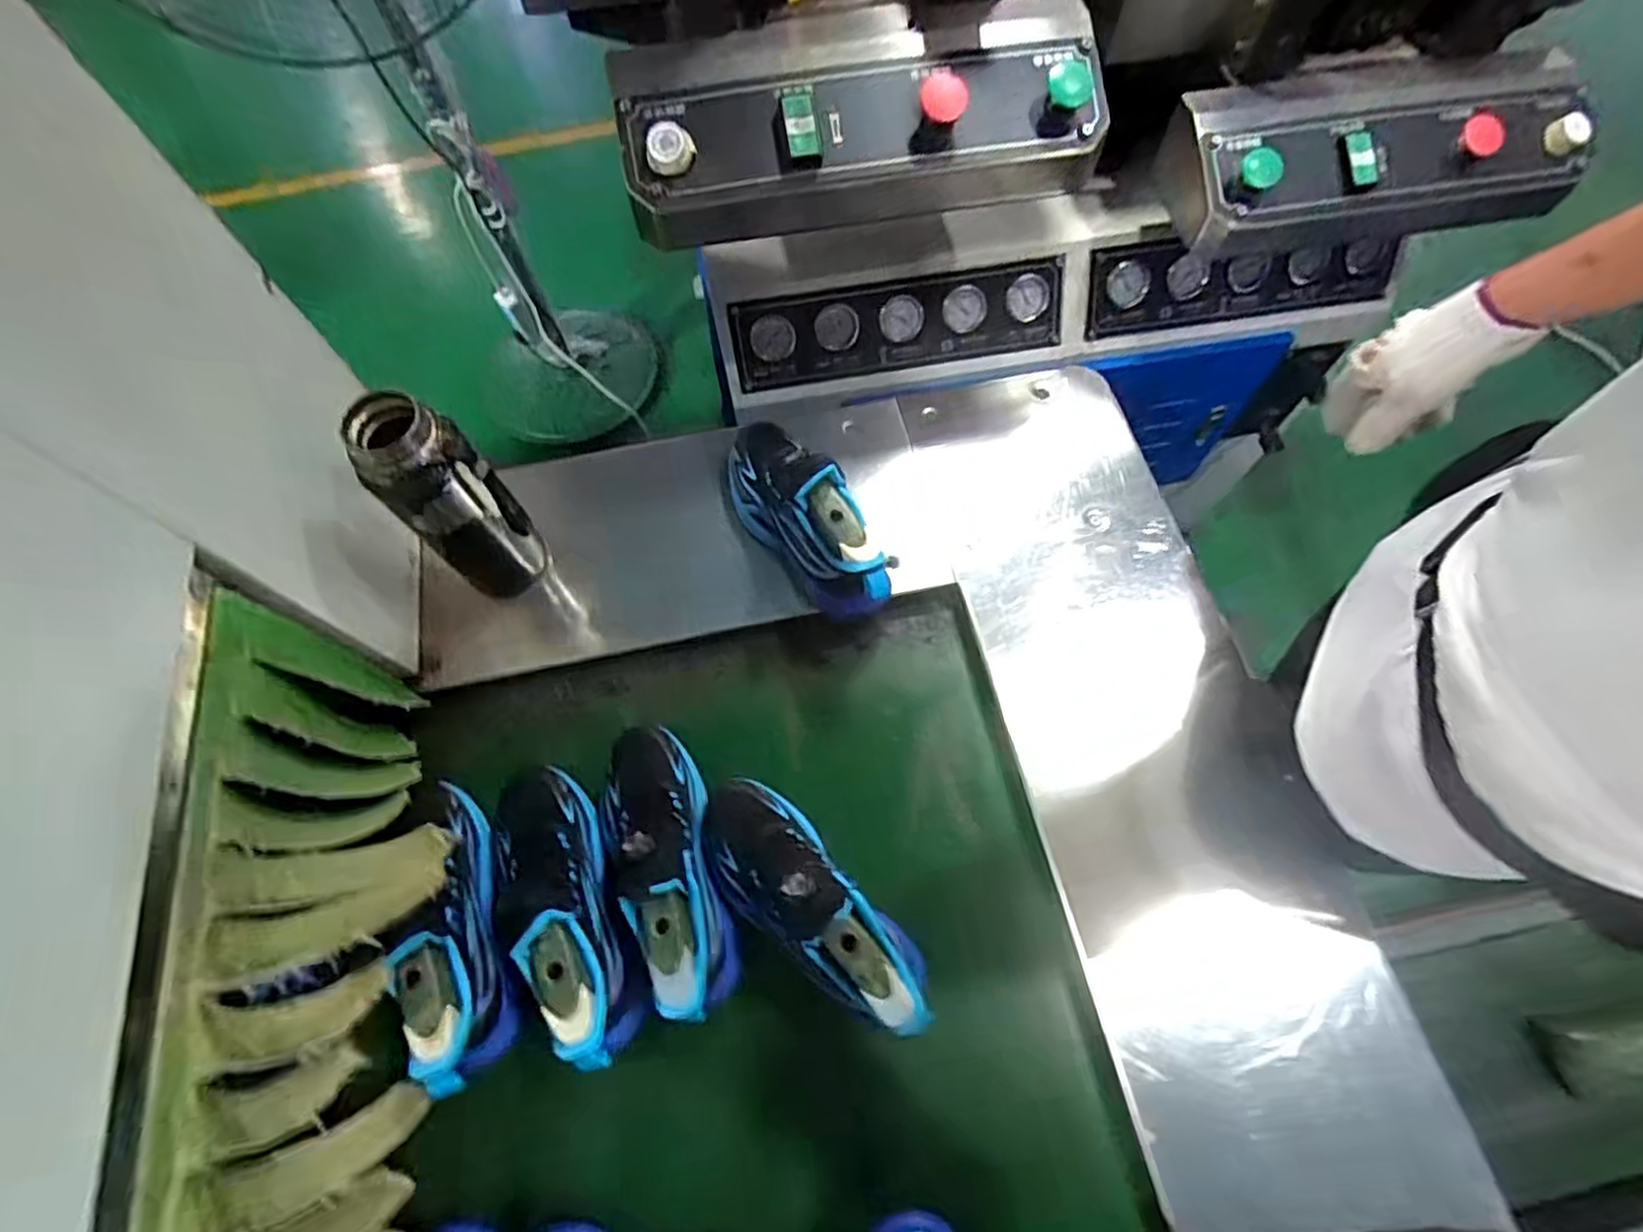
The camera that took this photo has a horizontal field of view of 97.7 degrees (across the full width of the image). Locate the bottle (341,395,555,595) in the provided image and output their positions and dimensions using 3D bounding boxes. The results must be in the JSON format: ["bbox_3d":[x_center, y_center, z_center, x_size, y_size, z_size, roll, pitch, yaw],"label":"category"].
[{"bbox_3d":[-0.316,-0.091,0.635,0.077,0.230,0.076,-42,71,-15],"label":"bottle"}]

